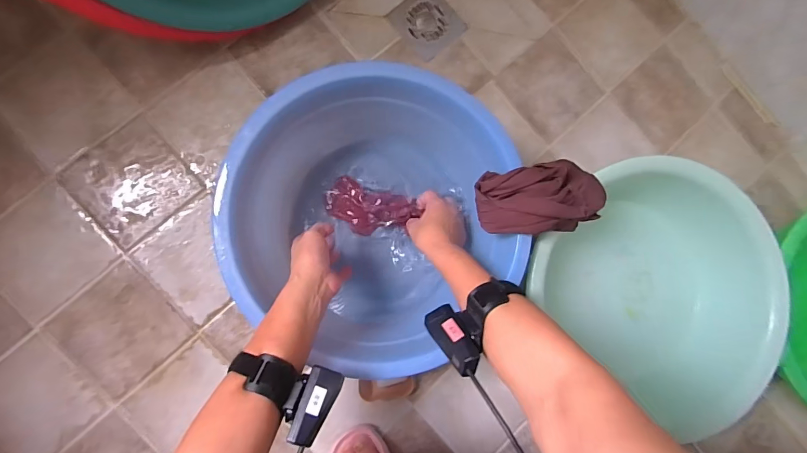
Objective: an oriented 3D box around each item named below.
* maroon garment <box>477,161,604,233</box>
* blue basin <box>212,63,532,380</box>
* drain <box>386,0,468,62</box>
[{"bbox_3d":[0.171,-0.036,0.481,0.162,0.049,0.086,-4,89,-7],"label":"maroon garment"},{"bbox_3d":[-0.038,0.003,0.535,0.343,0.165,0.332,0,87,-8],"label":"blue basin"},{"bbox_3d":[0.039,-0.337,0.651,0.098,0.007,0.102,-42,93,-8],"label":"drain"}]

